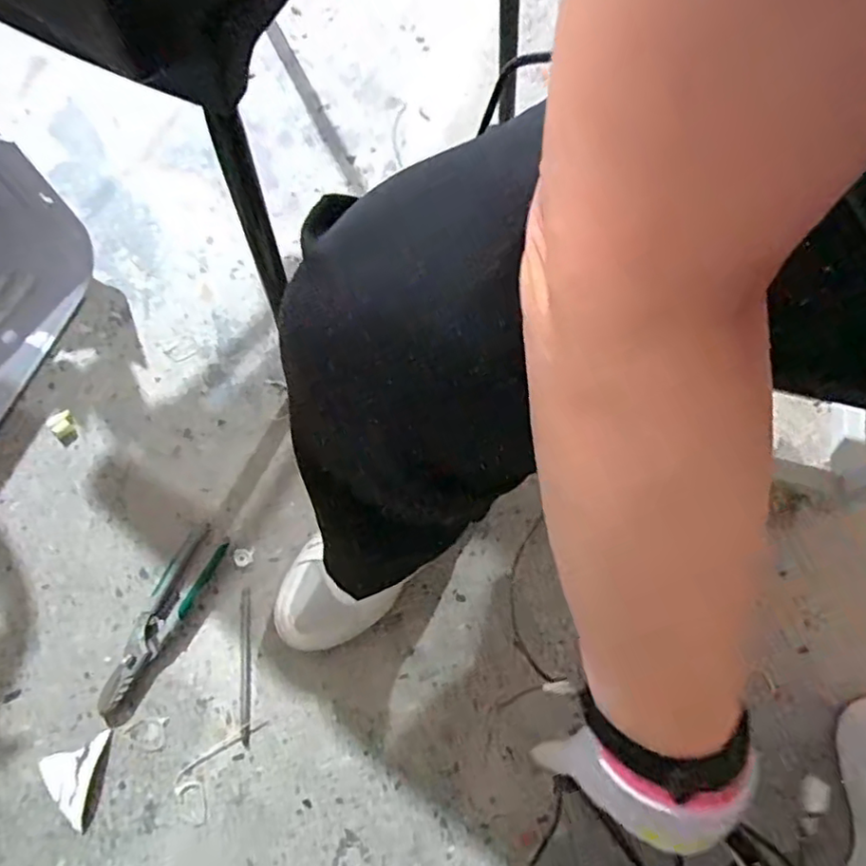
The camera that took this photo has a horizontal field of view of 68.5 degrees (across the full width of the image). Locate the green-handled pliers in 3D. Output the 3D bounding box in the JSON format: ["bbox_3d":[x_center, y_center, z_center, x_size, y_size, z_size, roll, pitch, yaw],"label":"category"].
[{"bbox_3d":[-0.277,0.183,0.631,0.049,0.019,0.190,30,72,8],"label":"green-handled pliers"}]

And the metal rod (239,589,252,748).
[{"bbox_3d":[-0.185,0.229,0.630,0.010,0.005,0.143,-4,71,-4],"label":"metal rod"}]

